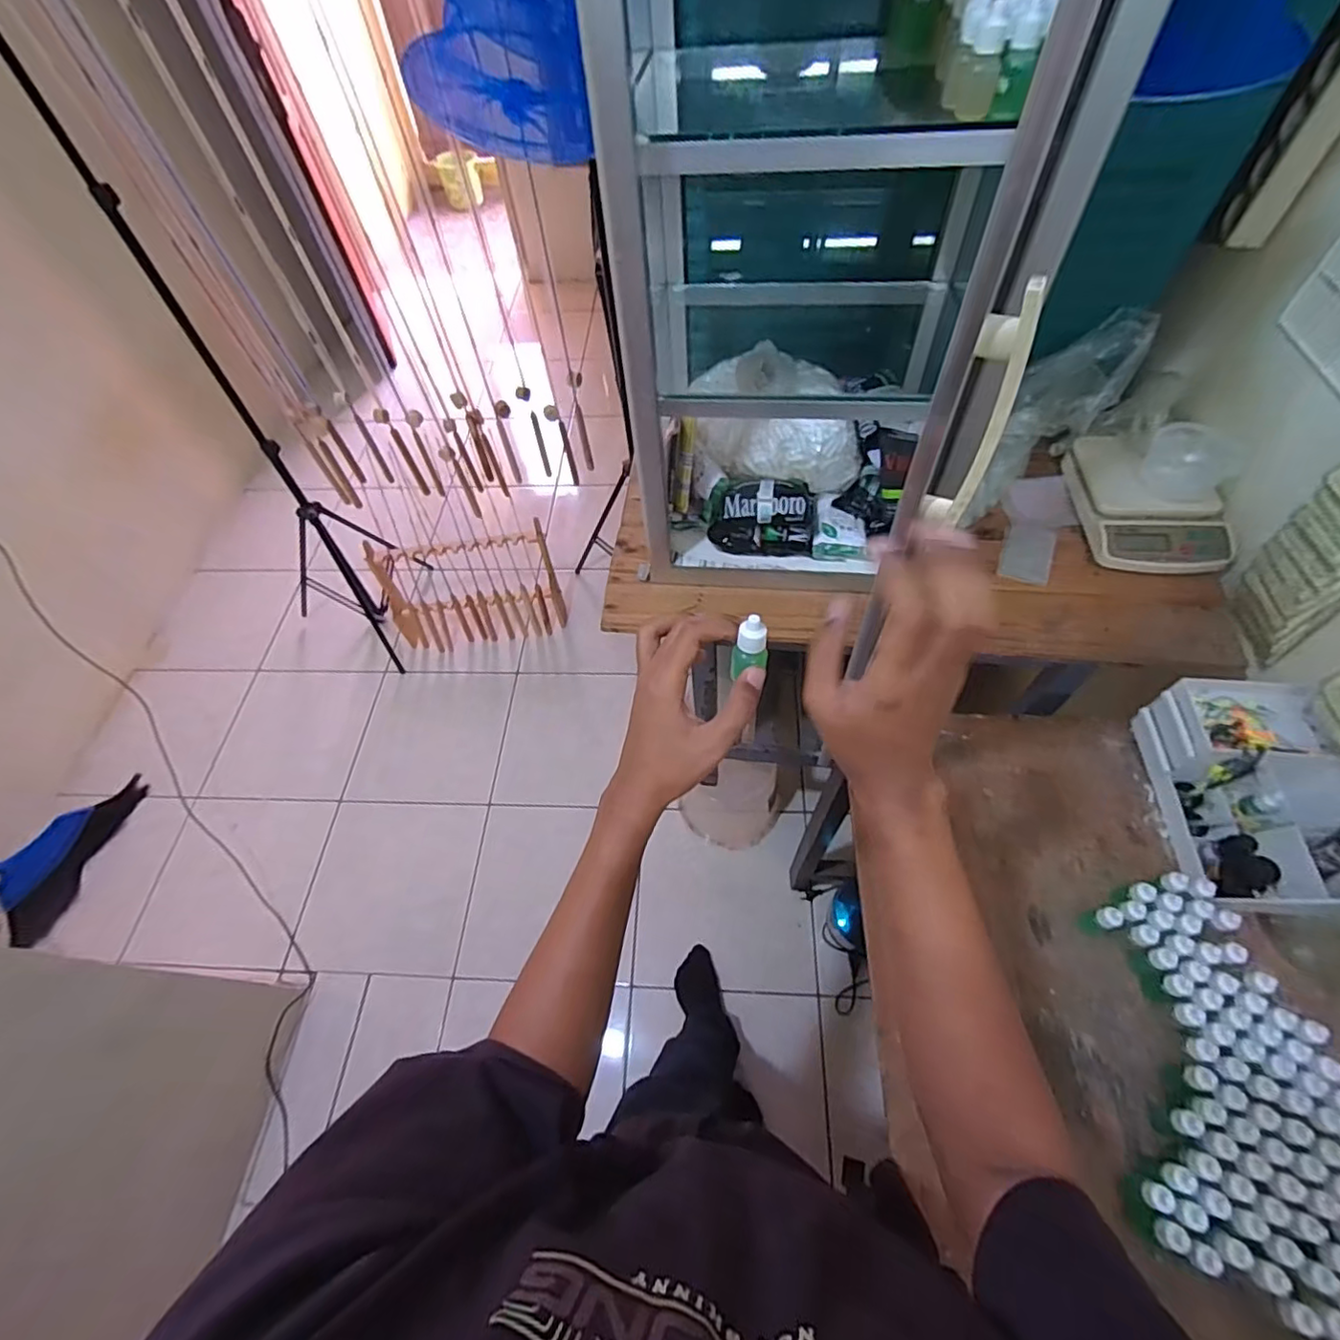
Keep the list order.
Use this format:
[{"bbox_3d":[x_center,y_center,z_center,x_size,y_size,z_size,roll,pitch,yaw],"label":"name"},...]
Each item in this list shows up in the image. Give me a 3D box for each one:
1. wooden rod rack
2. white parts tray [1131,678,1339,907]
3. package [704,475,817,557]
[{"bbox_3d":[-0.541,-0.207,1.638,0.468,0.316,0.132,-7,58,0],"label":"wooden rod rack"},{"bbox_3d":[0.623,0.127,0.643,0.136,0.103,0.230,1,58,5],"label":"white parts tray"},{"bbox_3d":[0.117,-0.200,0.762,0.134,0.065,0.084,9,59,10],"label":"package"}]

